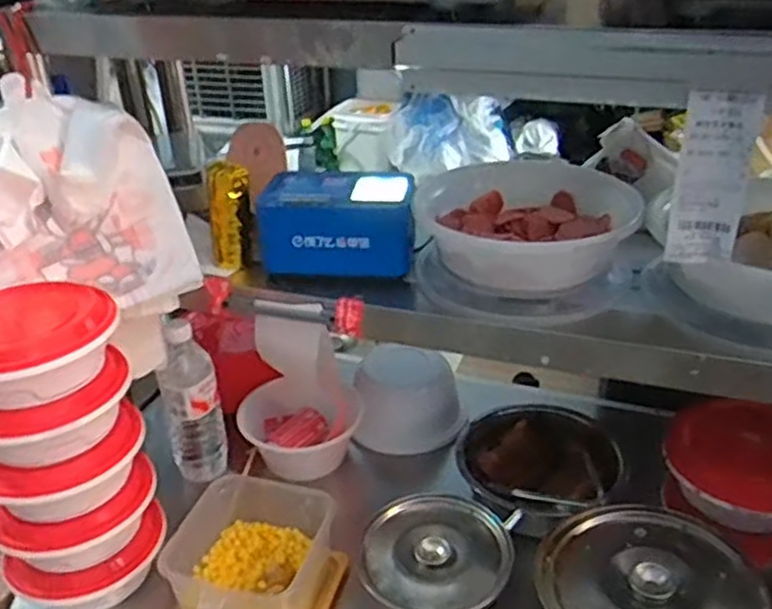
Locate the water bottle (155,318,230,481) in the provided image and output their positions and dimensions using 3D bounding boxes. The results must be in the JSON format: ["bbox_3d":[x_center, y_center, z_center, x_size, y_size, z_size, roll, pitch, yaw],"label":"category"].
[{"bbox_3d":[-0.247,0.127,0.954,0.069,0.224,0.056,-12,31,-16],"label":"water bottle"}]

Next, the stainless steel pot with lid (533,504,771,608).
[{"bbox_3d":[0.240,0.296,0.704,0.196,0.122,0.183,9,32,18],"label":"stainless steel pot with lid"}]

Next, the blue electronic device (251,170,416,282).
[{"bbox_3d":[-0.050,-0.094,0.859,0.176,0.086,0.122,4,30,10],"label":"blue electronic device"}]

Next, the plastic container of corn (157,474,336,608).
[{"bbox_3d":[-0.138,0.275,0.784,0.154,0.083,0.180,5,31,13],"label":"plastic container of corn"}]

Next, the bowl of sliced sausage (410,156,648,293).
[{"bbox_3d":[0.146,-0.087,0.805,0.231,0.069,0.221,-2,30,1],"label":"bowl of sliced sausage"}]

